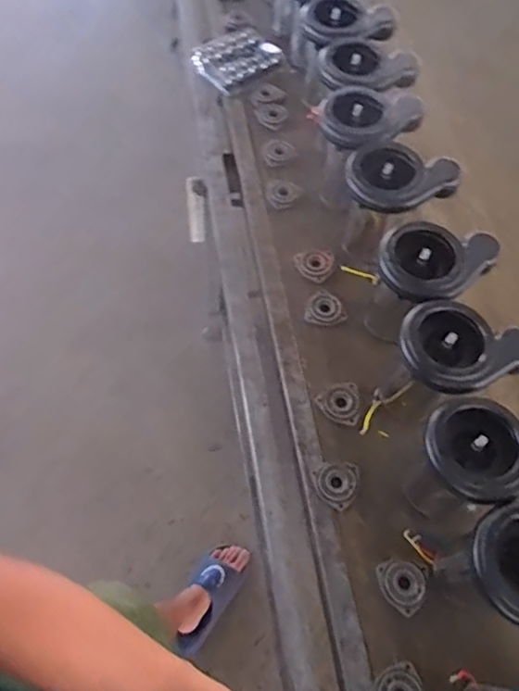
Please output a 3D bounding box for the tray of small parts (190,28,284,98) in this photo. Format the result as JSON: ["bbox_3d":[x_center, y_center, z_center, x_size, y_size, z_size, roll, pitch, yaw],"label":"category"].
[{"bbox_3d":[-0.051,-0.621,1.199,0.174,0.025,0.134,-36,69,-19],"label":"tray of small parts"}]

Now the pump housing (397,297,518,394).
[{"bbox_3d":[0.259,-0.003,0.707,0.159,0.048,0.125,-23,65,-13],"label":"pump housing"}]

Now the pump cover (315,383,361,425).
[{"bbox_3d":[0.121,0.082,0.837,0.063,0.011,0.066,19,63,8],"label":"pump cover"}]

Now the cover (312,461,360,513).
[{"bbox_3d":[0.109,0.192,0.781,0.058,0.018,0.066,37,67,16],"label":"cover"}]

